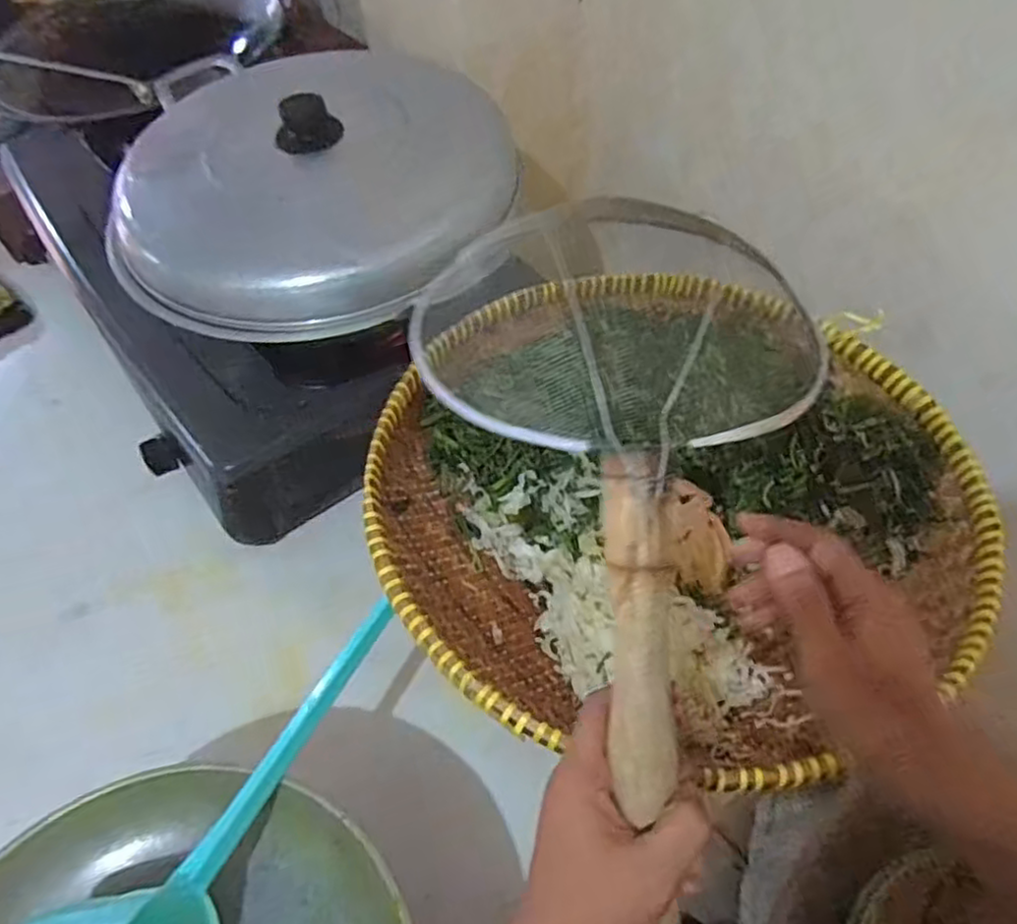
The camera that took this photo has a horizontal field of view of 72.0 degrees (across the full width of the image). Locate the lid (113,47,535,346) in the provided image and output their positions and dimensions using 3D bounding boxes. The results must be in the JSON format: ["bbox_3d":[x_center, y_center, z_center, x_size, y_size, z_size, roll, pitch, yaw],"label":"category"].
[{"bbox_3d":[-0.173,-0.232,0.580,0.320,0.080,0.282,8,55,9],"label":"lid"}]

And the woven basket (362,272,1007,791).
[{"bbox_3d":[0.126,0.024,0.546,0.427,0.110,0.422,-2,54,2],"label":"woven basket"}]

